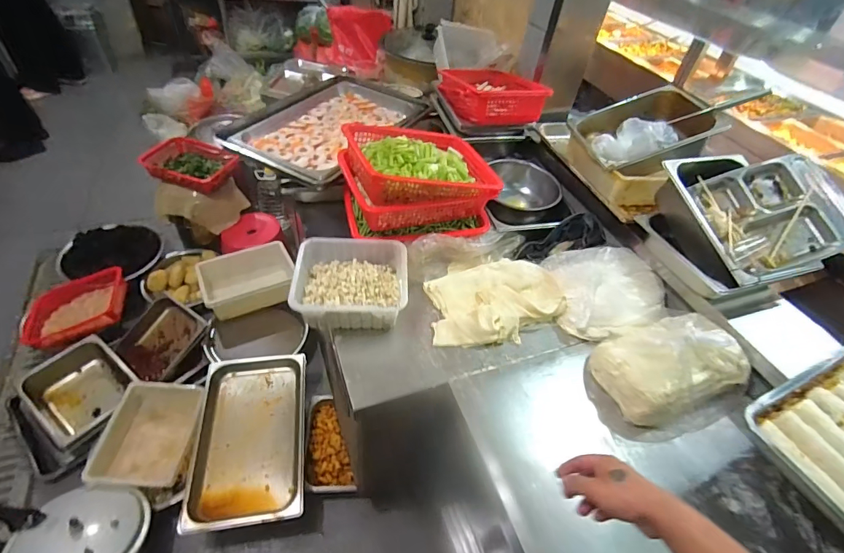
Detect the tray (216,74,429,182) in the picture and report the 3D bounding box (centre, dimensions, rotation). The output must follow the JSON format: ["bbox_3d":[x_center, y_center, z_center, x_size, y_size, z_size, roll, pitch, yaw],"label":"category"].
[{"bbox_3d":[-0.271,-0.474,1.261,0.382,0.041,0.622,22,47,14],"label":"tray"}]

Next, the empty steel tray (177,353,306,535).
[{"bbox_3d":[-0.538,0.493,1.328,0.324,0.073,0.532,-3,46,-11],"label":"empty steel tray"}]

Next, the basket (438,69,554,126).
[{"bbox_3d":[0.220,-0.580,1.323,0.254,0.093,0.277,-7,47,-15],"label":"basket"}]

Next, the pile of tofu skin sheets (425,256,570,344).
[{"bbox_3d":[0.170,0.047,0.973,0.310,0.049,0.229,-4,46,-11],"label":"pile of tofu skin sheets"}]

